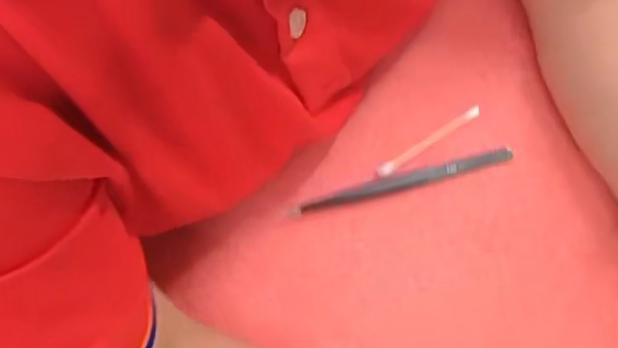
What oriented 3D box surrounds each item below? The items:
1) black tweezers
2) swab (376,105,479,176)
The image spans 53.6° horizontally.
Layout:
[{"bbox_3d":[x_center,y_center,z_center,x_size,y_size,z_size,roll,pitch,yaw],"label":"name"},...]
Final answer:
[{"bbox_3d":[0.053,0.004,0.355,0.129,0.008,0.010,-15,73,-3],"label":"black tweezers"},{"bbox_3d":[0.071,-0.020,0.360,0.070,0.004,0.007,-31,74,-8],"label":"swab"}]

